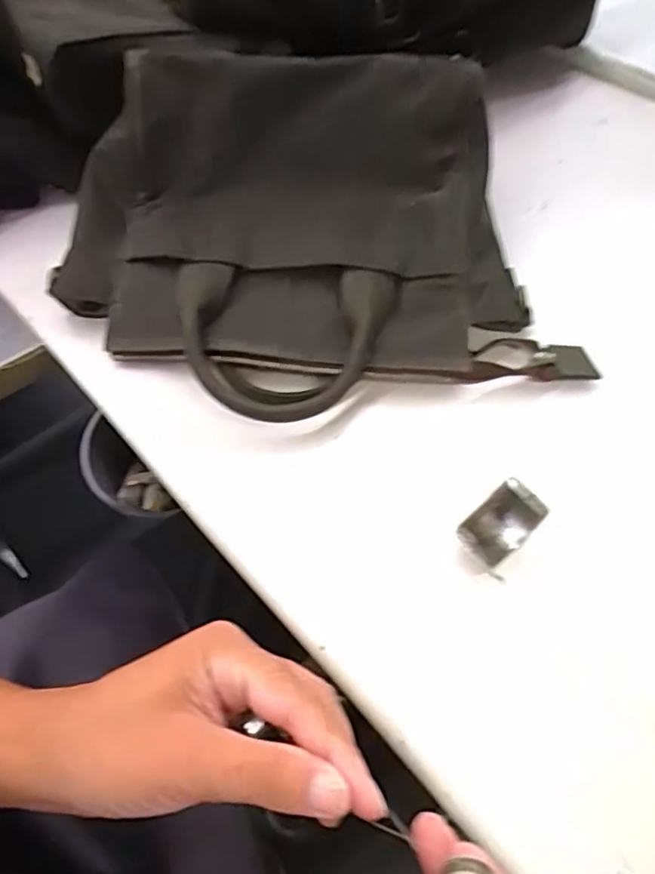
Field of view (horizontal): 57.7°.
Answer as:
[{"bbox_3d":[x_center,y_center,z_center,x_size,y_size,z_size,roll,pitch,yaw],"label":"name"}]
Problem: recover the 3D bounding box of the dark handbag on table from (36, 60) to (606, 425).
[{"bbox_3d":[-0.008,-0.130,0.386,0.339,0.109,0.227,-3,58,-2],"label":"dark handbag on table"}]

